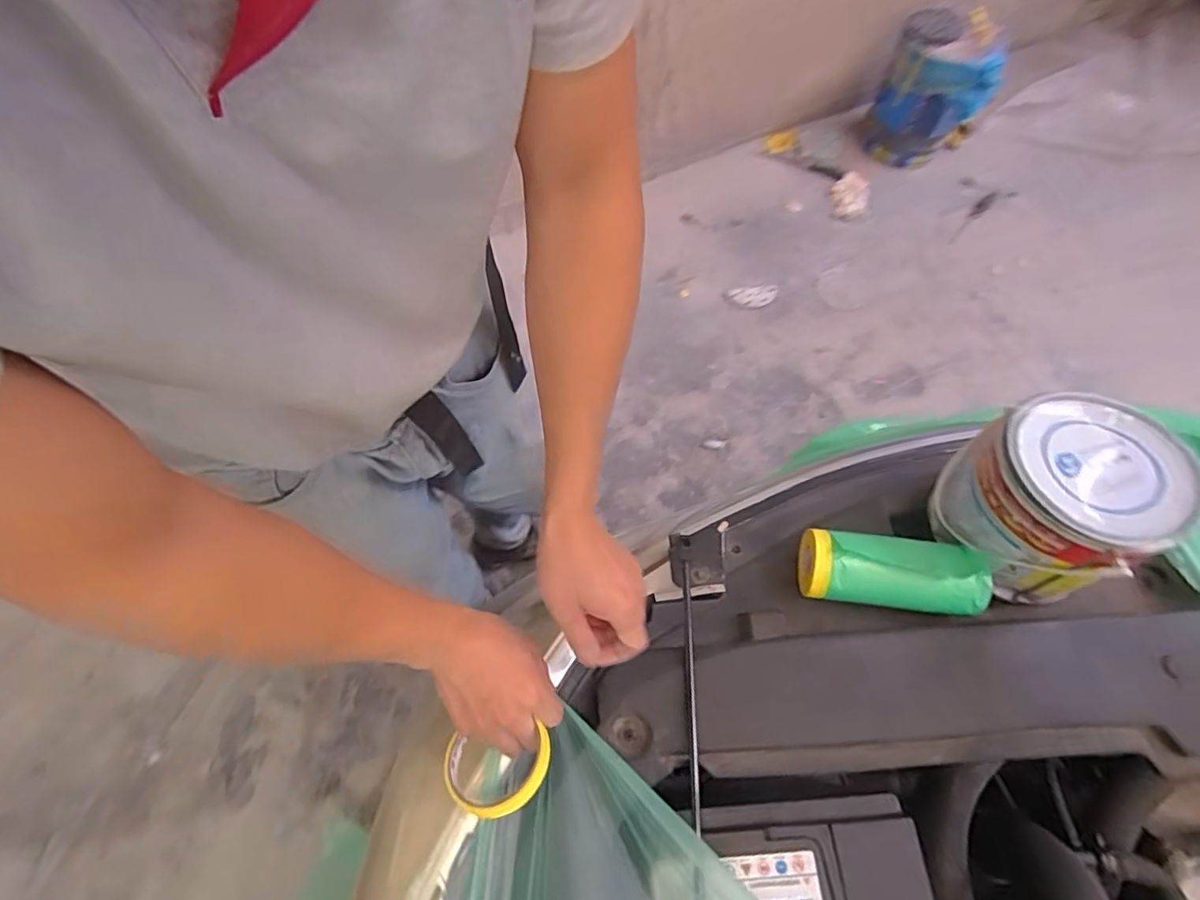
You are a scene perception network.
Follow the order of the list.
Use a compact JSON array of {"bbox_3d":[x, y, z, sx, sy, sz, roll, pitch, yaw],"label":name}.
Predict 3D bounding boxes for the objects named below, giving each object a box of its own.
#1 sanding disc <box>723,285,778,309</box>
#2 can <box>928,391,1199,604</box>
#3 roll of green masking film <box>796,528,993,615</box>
[{"bbox_3d":[0.430,-0.433,1.644,0.144,0.012,0.066,-8,66,-1],"label":"sanding disc"},{"bbox_3d":[0.429,0.046,0.550,0.158,0.138,0.151,0,66,1],"label":"can"},{"bbox_3d":[0.289,0.121,0.572,0.161,0.064,0.066,7,66,5],"label":"roll of green masking film"}]

